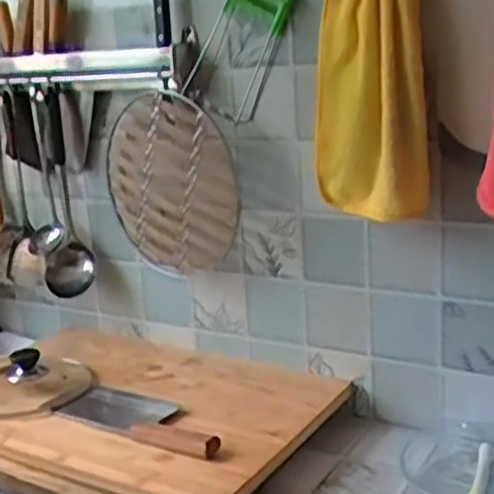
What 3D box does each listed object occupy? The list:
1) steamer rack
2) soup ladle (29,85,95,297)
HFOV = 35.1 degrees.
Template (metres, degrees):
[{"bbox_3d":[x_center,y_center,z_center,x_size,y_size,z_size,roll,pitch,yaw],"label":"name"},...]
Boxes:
[{"bbox_3d":[-0.113,-0.092,1.146,0.264,0.252,0.016,11,21,40],"label":"steamer rack"},{"bbox_3d":[-0.298,-0.081,1.244,0.074,0.331,0.072,-8,16,-16],"label":"soup ladle"}]

